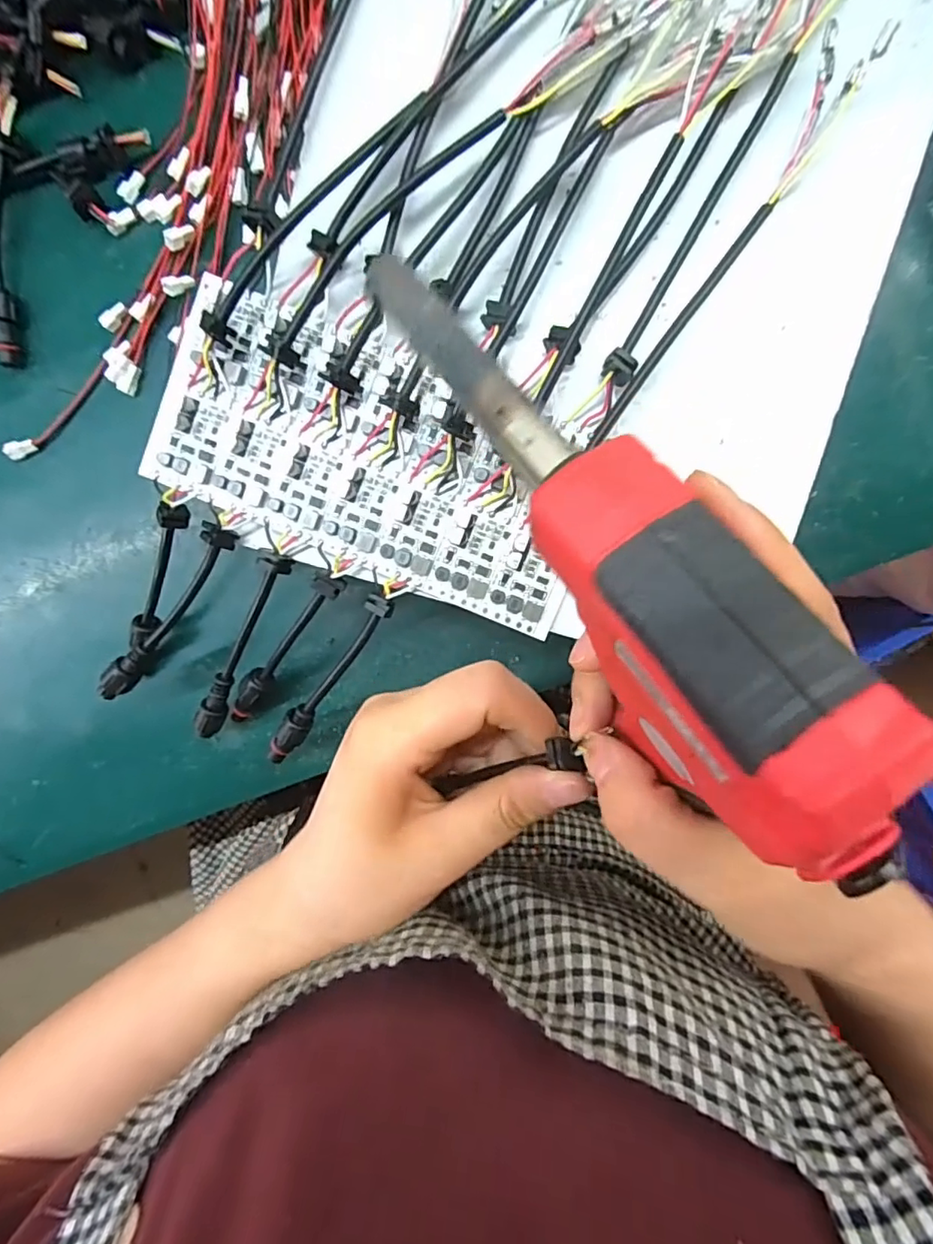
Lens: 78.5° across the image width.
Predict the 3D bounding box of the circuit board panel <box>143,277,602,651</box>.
[{"bbox_3d":[-0.036,-0.062,0.221,0.168,0.013,0.084,23,97,1],"label":"circuit board panel"}]

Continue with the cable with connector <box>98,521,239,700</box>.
[{"bbox_3d":[-0.125,-0.002,0.235,0.012,0.010,0.091,39,97,-1],"label":"cable with connector"}]

